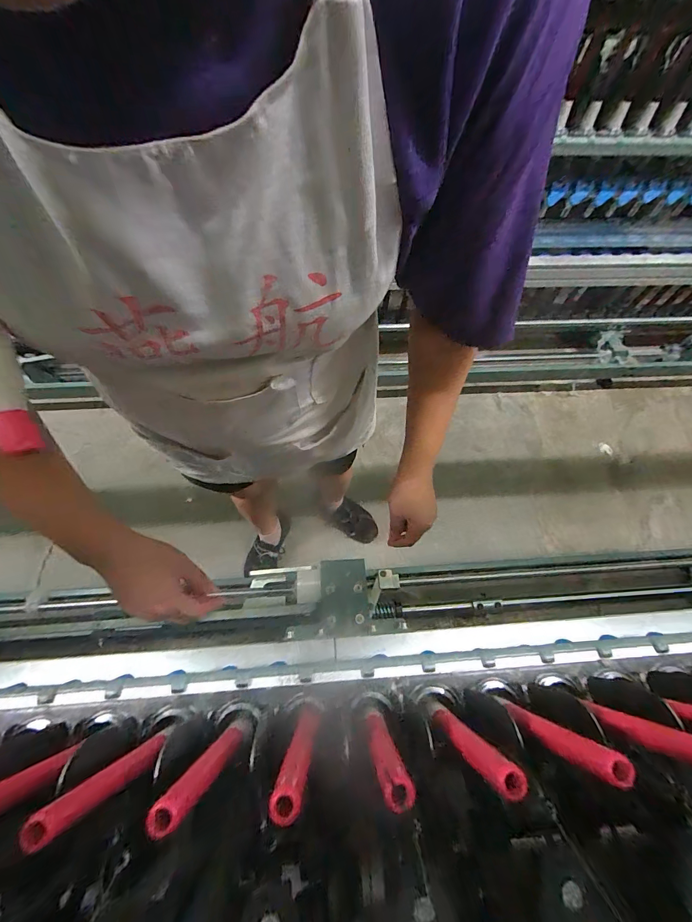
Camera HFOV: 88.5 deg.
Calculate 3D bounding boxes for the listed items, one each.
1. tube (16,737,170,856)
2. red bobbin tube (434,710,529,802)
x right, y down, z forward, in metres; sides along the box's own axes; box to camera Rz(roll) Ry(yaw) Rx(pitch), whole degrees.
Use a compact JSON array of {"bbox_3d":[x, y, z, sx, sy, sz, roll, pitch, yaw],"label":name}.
[{"bbox_3d":[-0.175,0.237,0.262,0.016,0.135,0.020,-31,70,-15],"label":"tube"},{"bbox_3d":[0.096,0.219,0.273,0.018,0.143,0.020,-41,73,-18],"label":"red bobbin tube"}]

